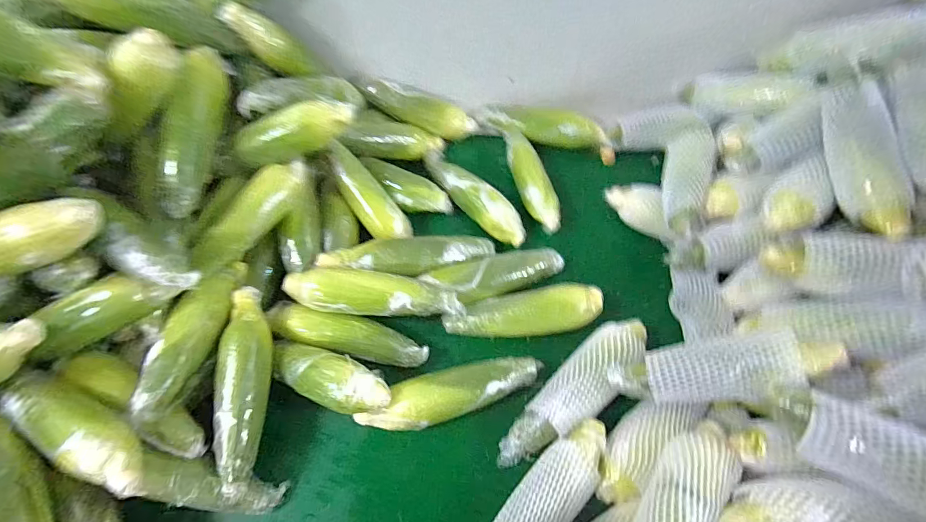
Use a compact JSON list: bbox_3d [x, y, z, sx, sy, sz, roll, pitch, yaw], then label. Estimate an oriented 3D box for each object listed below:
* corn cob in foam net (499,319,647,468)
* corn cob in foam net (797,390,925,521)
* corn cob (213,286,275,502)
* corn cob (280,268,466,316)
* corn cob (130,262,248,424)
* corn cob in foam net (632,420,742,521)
[{"bbox_3d":[0.159,0.177,0.586,0.076,0.050,0.274,41,69,17],"label":"corn cob in foam net"},{"bbox_3d":[0.441,0.203,0.399,0.207,0.045,0.072,22,61,38],"label":"corn cob in foam net"},{"bbox_3d":[-0.282,0.159,0.553,0.053,0.045,0.251,-6,64,-5],"label":"corn cob"},{"bbox_3d":[-0.125,0.047,0.603,0.250,0.049,0.059,5,63,0],"label":"corn cob"},{"bbox_3d":[-0.348,0.088,0.558,0.056,0.050,0.234,8,50,2],"label":"corn cob"},{"bbox_3d":[0.246,0.261,0.474,0.071,0.053,0.202,42,69,17],"label":"corn cob in foam net"}]

